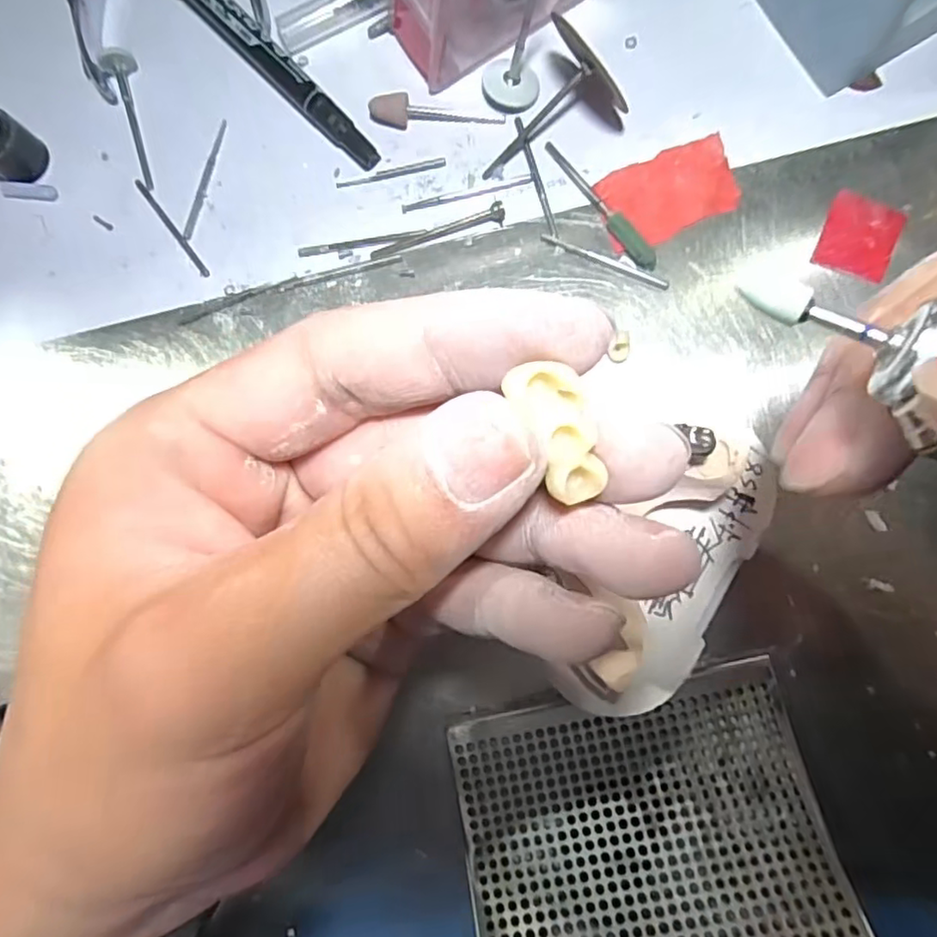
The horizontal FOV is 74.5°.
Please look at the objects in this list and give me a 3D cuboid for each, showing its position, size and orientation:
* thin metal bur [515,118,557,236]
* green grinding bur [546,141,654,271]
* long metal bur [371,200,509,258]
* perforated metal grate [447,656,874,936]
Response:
[{"bbox_3d":[0.023,-0.097,0.204,0.004,0.004,0.043,-16,87,4],"label":"thin metal bur"},{"bbox_3d":[0.043,-0.086,0.199,0.007,0.006,0.054,-37,86,2],"label":"green grinding bur"},{"bbox_3d":[-0.011,-0.080,0.205,0.046,0.004,0.006,-17,87,4],"label":"long metal bur"},{"bbox_3d":[0.051,0.117,0.156,0.098,0.016,0.114,-12,50,3],"label":"perforated metal grate"}]

